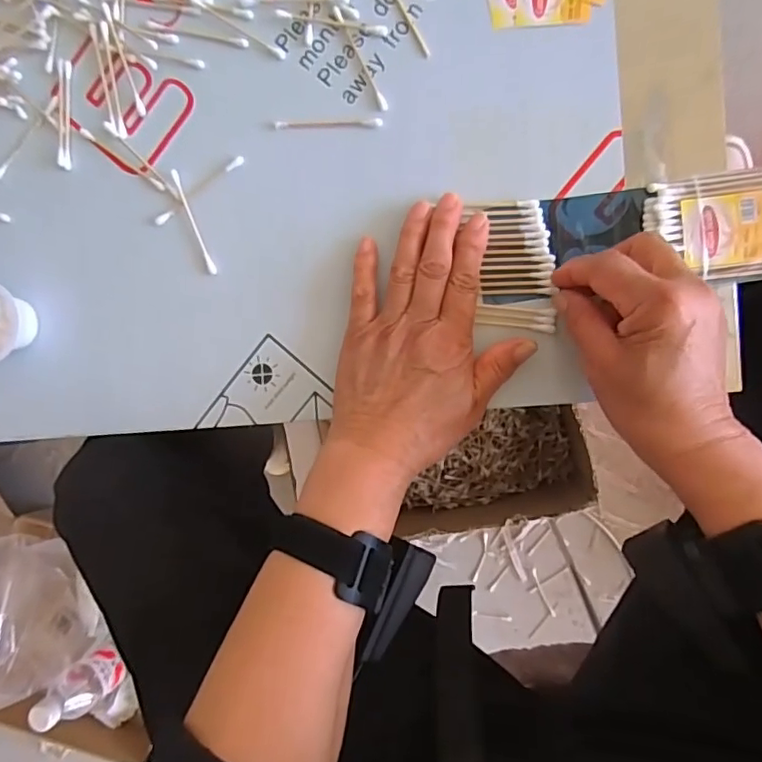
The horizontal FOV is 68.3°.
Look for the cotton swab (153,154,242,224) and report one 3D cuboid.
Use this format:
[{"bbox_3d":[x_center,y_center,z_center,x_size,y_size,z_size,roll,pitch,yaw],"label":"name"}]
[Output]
[{"bbox_3d":[-0.122,-0.127,0.375,0.072,0.004,0.006,-33,91,9],"label":"cotton swab"}]

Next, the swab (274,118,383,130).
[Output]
[{"bbox_3d":[-0.034,-0.165,0.360,0.069,0.004,0.006,1,96,7],"label":"swab"}]

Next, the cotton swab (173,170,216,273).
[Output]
[{"bbox_3d":[-0.125,-0.107,0.377,0.006,0.004,0.073,-20,93,8],"label":"cotton swab"}]

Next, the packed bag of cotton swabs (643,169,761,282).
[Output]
[{"bbox_3d":[0.216,-0.090,0.319,0.116,0.014,0.063,-7,95,7],"label":"packed bag of cotton swabs"}]

